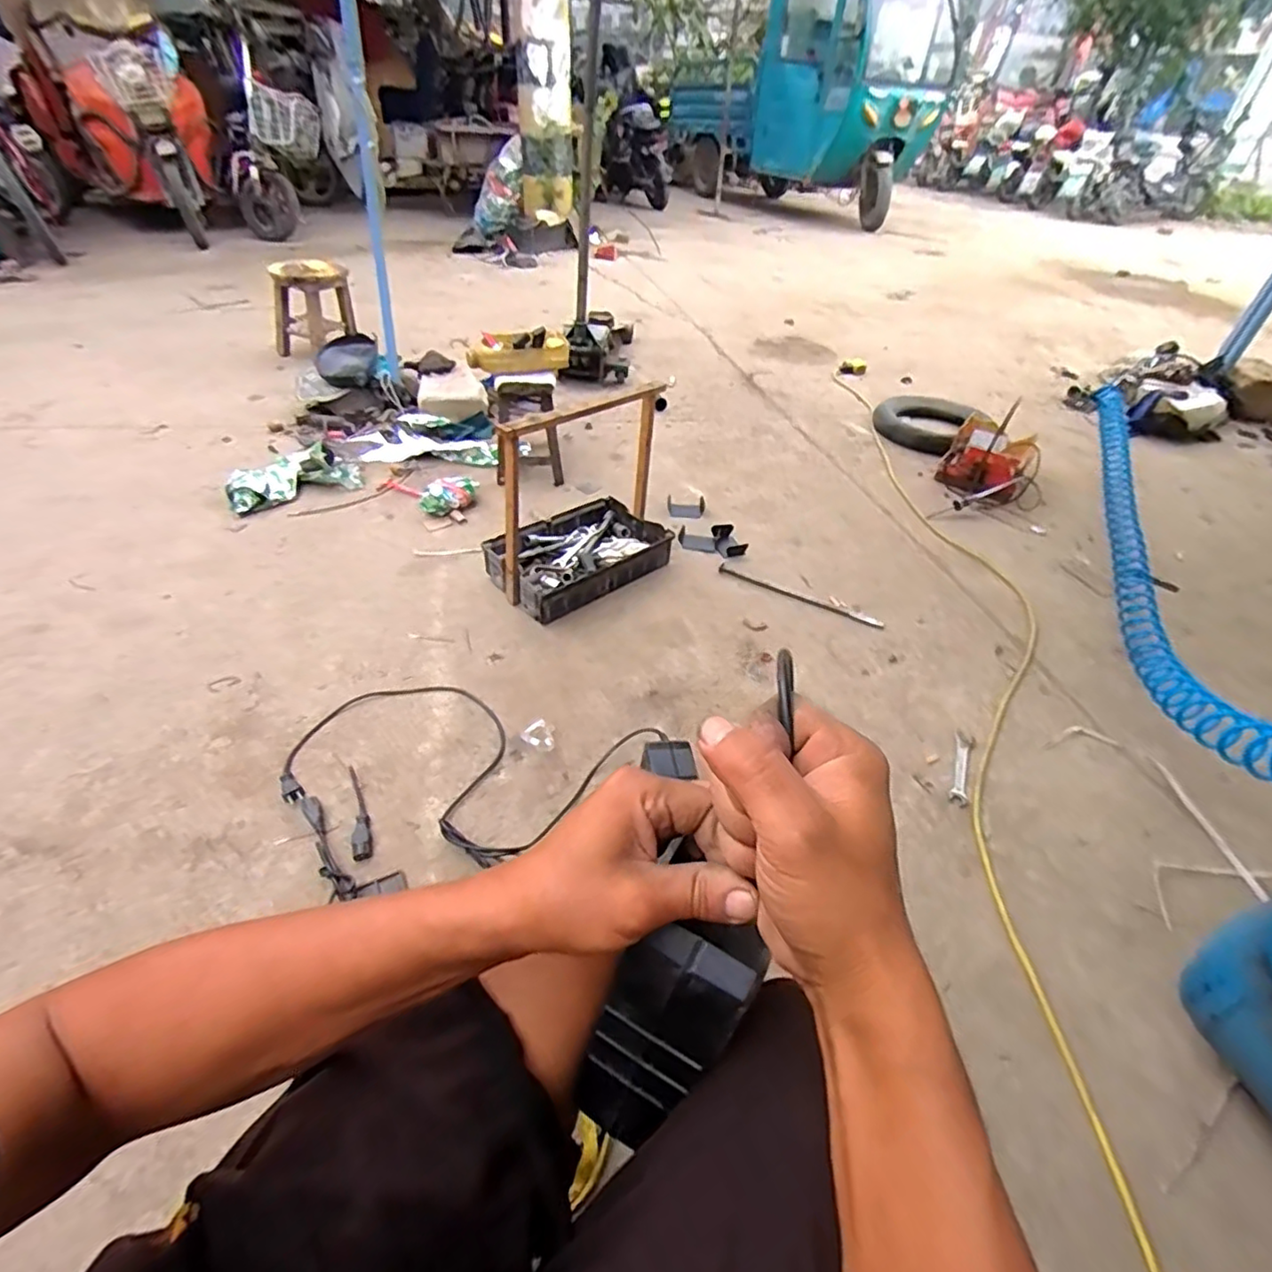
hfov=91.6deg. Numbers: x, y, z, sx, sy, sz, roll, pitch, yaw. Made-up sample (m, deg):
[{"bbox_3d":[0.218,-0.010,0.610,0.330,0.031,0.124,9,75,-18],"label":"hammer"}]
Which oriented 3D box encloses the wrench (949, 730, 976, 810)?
[{"bbox_3d":[0.525,0.213,0.996,0.029,0.004,0.148,19,49,16],"label":"wrench"}]

